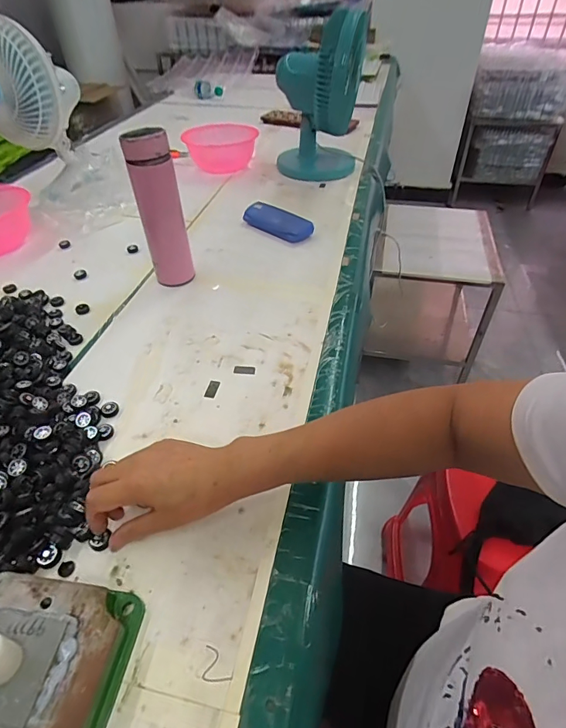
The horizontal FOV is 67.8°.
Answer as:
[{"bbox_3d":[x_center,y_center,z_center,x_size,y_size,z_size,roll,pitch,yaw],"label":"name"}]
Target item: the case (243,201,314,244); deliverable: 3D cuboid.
[{"bbox_3d":[-0.009,-0.280,0.832,0.150,0.038,0.056,32,52,29],"label":"case"}]

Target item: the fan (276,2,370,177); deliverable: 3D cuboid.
[{"bbox_3d":[0.081,-0.613,0.995,0.191,0.314,0.201,4,44,4],"label":"fan"}]

